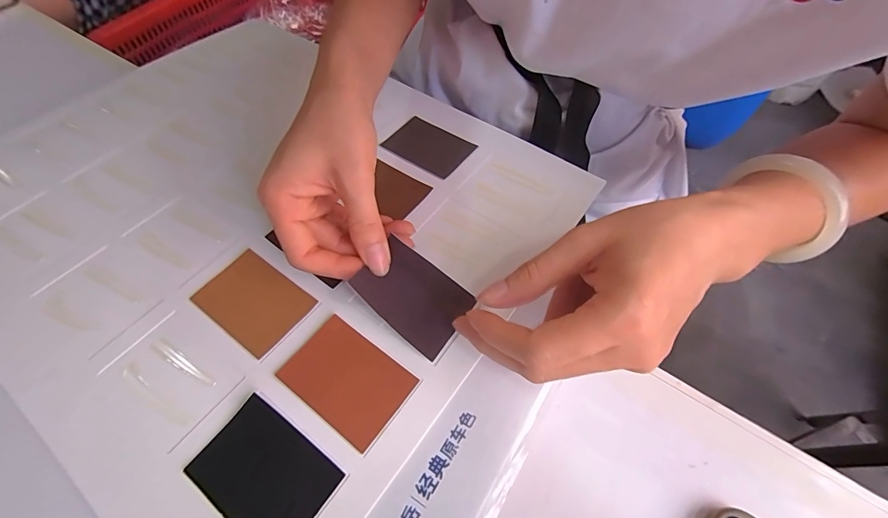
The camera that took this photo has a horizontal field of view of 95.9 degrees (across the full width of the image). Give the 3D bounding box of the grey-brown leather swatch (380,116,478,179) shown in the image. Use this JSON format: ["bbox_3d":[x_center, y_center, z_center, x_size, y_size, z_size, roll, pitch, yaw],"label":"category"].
[{"bbox_3d":[-0.014,-0.095,0.332,0.068,0.004,0.051,32,63,18],"label":"grey-brown leather swatch"}]

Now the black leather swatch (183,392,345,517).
[{"bbox_3d":[-0.092,0.108,0.202,0.068,0.004,0.046,32,63,18],"label":"black leather swatch"}]

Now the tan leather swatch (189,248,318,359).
[{"bbox_3d":[-0.122,0.025,0.255,0.068,0.004,0.047,32,63,18],"label":"tan leather swatch"}]

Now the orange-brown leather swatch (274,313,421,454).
[{"bbox_3d":[-0.056,0.067,0.229,0.068,0.004,0.048,33,63,19],"label":"orange-brown leather swatch"}]

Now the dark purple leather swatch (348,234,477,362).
[{"bbox_3d":[-0.019,0.023,0.244,0.065,0.004,0.045,38,74,3],"label":"dark purple leather swatch"}]

